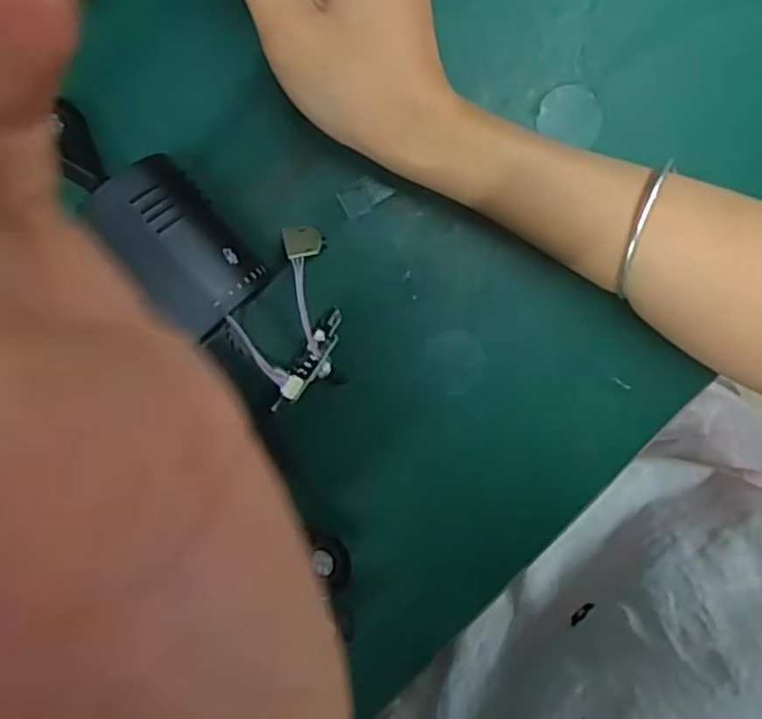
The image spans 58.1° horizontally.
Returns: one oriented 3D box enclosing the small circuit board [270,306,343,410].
[{"bbox_3d":[-0.028,0.002,0.294,0.014,0.020,0.048,33,80,-6],"label":"small circuit board"}]

